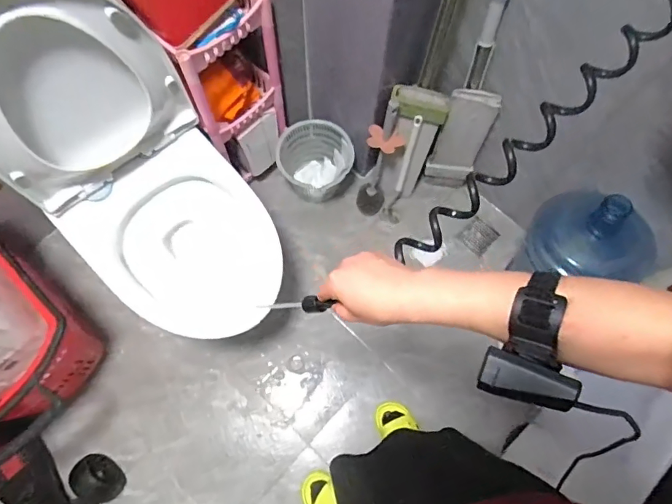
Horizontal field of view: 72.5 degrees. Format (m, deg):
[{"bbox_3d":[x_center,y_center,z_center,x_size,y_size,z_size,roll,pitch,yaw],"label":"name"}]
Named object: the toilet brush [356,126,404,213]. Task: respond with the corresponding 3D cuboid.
[{"bbox_3d":[0.117,-0.220,1.337,0.098,0.337,0.126,17,72,4],"label":"toilet brush"}]

